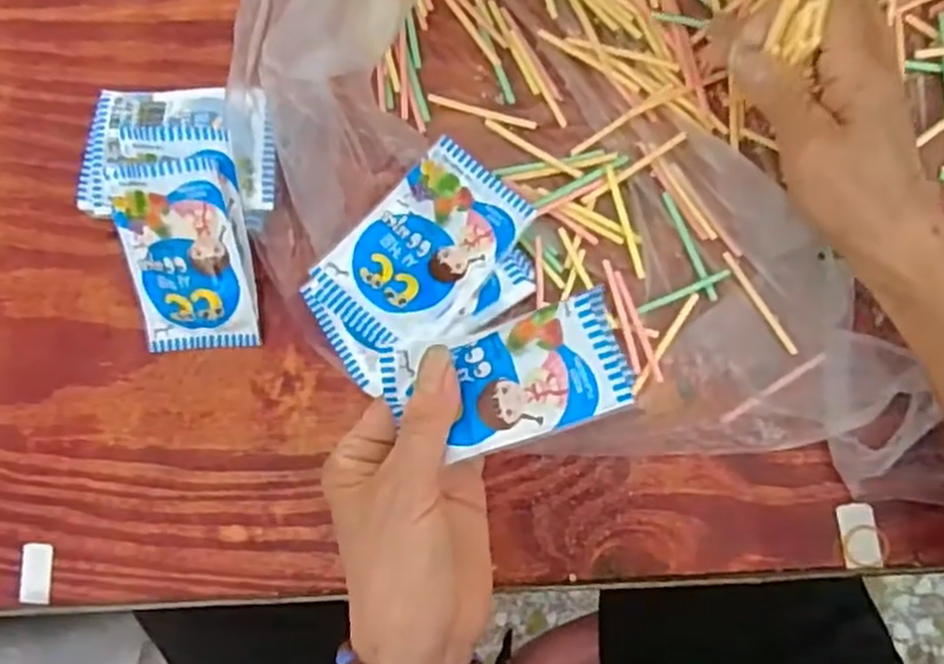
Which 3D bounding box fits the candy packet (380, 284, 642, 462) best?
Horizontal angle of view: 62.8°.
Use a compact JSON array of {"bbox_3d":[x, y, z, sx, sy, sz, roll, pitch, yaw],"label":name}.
[{"bbox_3d":[0.011,0.020,0.309,0.101,0.009,0.049,-15,87,27],"label":"candy packet"}]

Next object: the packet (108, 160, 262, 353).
[{"bbox_3d":[-0.155,-0.039,0.419,0.067,0.010,0.102,-3,112,9],"label":"packet"}]

